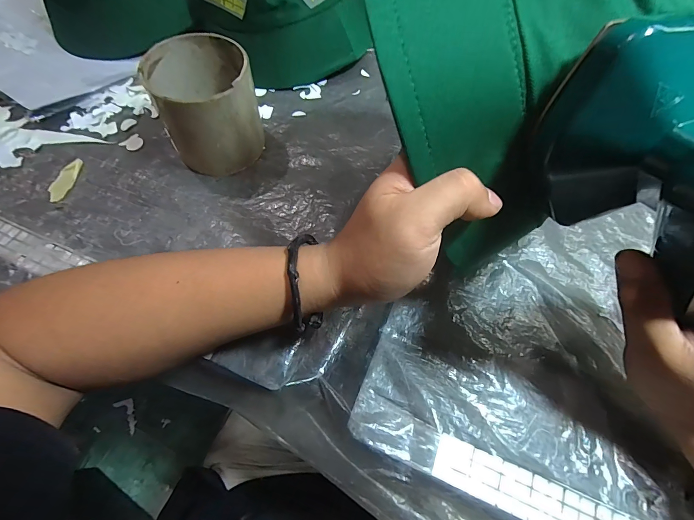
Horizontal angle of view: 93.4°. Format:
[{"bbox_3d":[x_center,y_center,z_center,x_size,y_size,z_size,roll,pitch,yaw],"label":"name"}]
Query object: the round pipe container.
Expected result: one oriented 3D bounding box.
[{"bbox_3d":[-0.129,-0.145,0.308,0.080,0.080,0.090,-23,66,-12],"label":"round pipe container"}]

